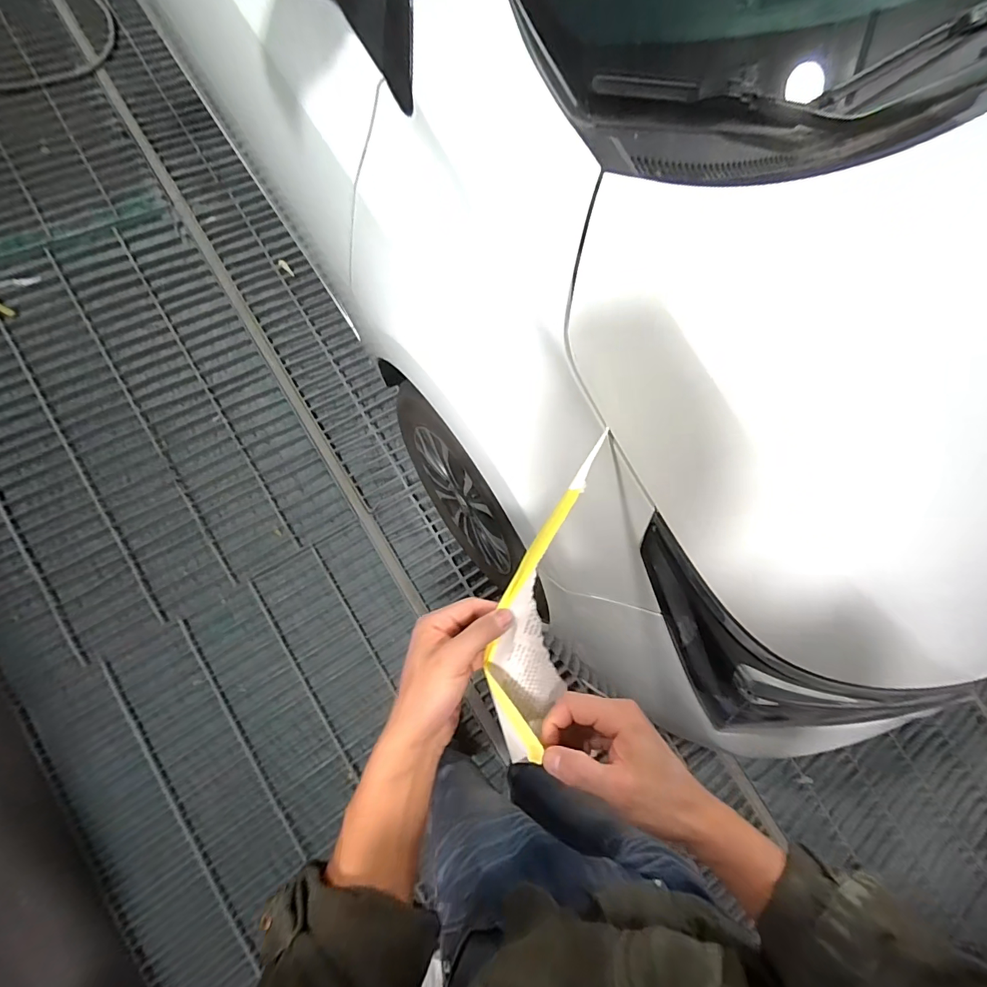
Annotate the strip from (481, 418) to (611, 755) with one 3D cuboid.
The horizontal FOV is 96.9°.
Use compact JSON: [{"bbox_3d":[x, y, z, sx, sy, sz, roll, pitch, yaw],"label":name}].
[{"bbox_3d":[0.053,0.065,0.398,0.070,0.044,0.309,21,59,-5],"label":"strip"}]

